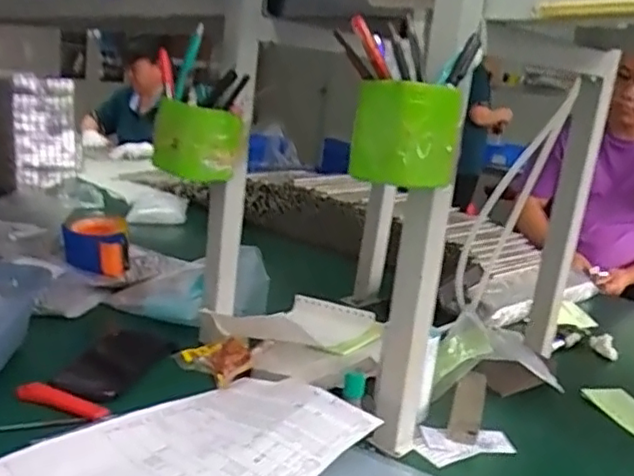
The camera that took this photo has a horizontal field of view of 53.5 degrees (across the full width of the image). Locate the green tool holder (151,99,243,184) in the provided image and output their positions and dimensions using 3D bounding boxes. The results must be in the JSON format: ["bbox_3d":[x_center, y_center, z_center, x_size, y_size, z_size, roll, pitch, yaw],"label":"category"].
[{"bbox_3d":[-0.134,-0.109,0.710,0.099,0.078,0.077,1,16,-13],"label":"green tool holder"}]

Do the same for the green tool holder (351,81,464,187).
[{"bbox_3d":[0.074,-0.089,0.531,0.078,0.079,0.074,14,18,30],"label":"green tool holder"}]

